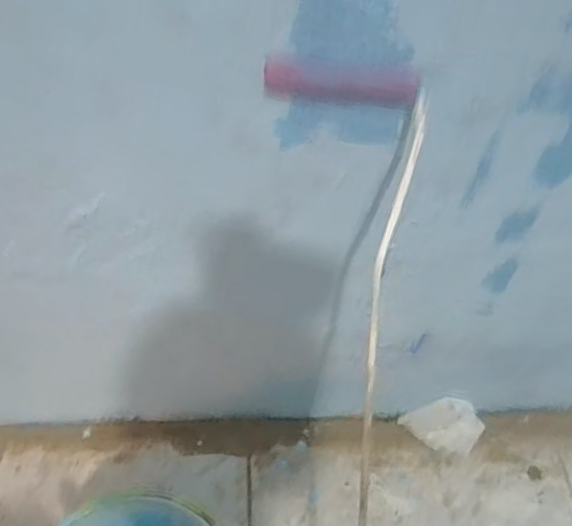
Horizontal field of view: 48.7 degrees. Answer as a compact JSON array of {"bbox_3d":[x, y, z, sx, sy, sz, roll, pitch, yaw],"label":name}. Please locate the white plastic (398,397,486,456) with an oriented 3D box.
[{"bbox_3d":[0.205,0.200,0.790,0.109,0.071,0.053,-1,49,-8],"label":"white plastic"}]

